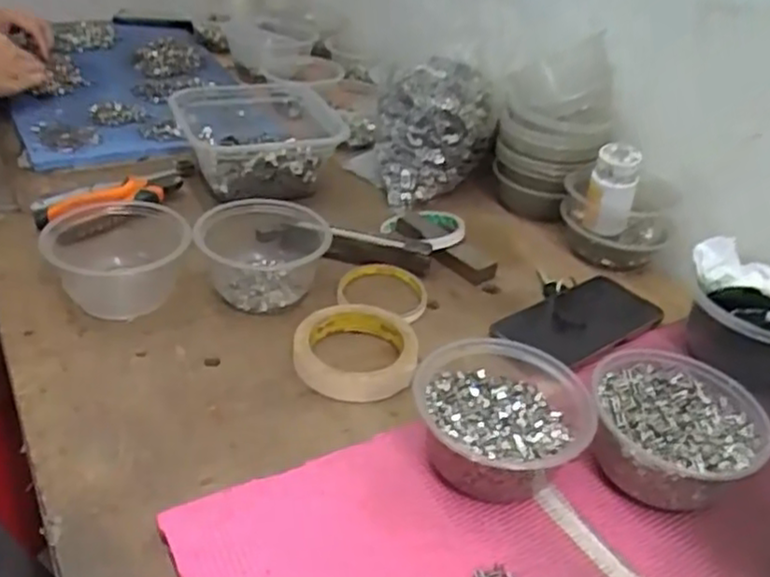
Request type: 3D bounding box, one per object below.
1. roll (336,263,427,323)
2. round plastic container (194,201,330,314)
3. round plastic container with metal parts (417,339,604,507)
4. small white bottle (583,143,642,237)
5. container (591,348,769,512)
[{"bbox_3d":[-0.002,0.004,0.670,0.081,0.015,0.081,3,36,-2],"label":"roll"},{"bbox_3d":[-0.108,-0.034,0.650,0.119,0.056,0.107,-3,36,-10],"label":"round plastic container"},{"bbox_3d":[0.078,0.093,0.484,0.114,0.058,0.112,3,36,-2],"label":"round plastic container with metal parts"},{"bbox_3d":[0.222,-0.095,0.701,0.043,0.082,0.034,18,38,18],"label":"small white bottle"},{"bbox_3d":[0.195,0.100,0.493,0.111,0.056,0.109,3,36,-2],"label":"container"}]

